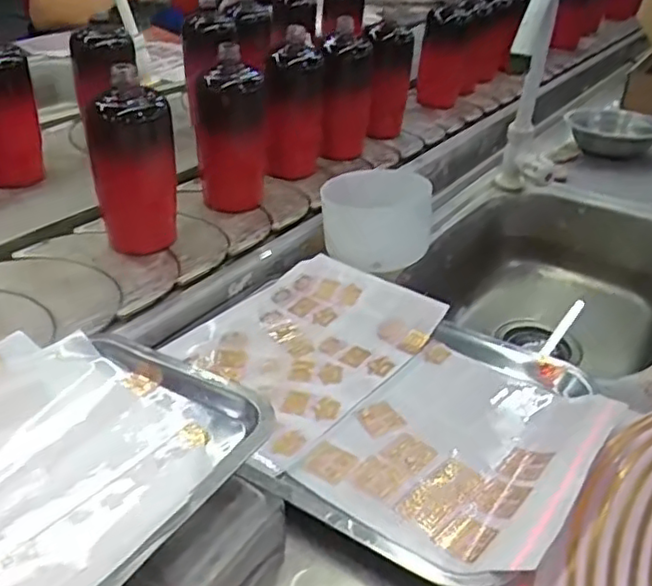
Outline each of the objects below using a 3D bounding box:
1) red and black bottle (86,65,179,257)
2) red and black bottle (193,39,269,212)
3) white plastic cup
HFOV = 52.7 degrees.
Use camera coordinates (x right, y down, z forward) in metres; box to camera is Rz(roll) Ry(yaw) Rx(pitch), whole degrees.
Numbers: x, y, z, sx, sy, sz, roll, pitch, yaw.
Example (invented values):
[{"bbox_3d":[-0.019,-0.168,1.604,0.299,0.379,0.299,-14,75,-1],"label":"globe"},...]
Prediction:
[{"bbox_3d":[-0.200,-0.131,0.691,0.066,0.176,0.061,17,34,19],"label":"red and black bottle"},{"bbox_3d":[-0.114,-0.196,0.805,0.083,0.176,0.087,2,32,-4],"label":"red and black bottle"},{"bbox_3d":[0.059,-0.091,0.760,0.098,0.088,0.099,29,40,34],"label":"white plastic cup"}]

